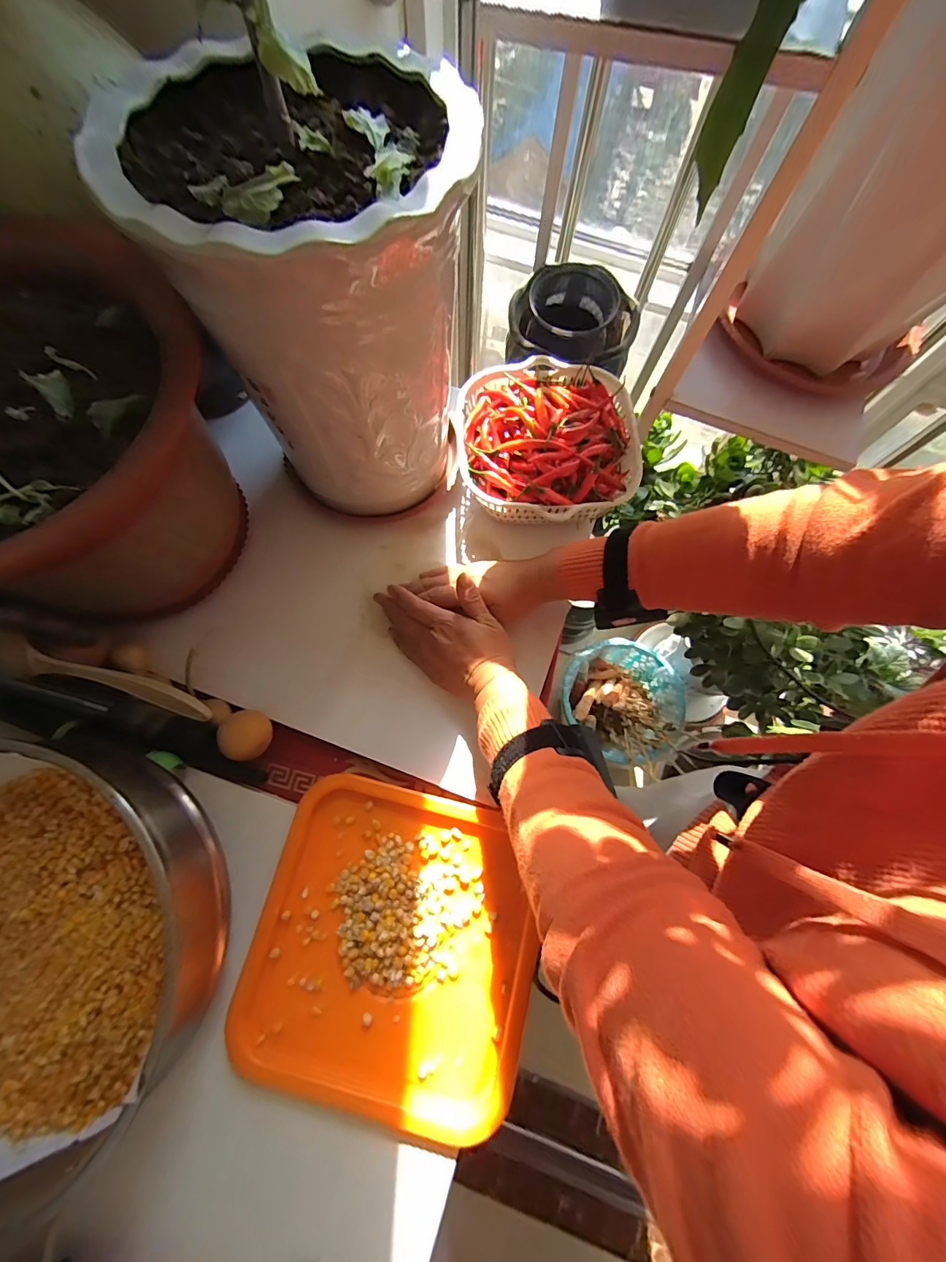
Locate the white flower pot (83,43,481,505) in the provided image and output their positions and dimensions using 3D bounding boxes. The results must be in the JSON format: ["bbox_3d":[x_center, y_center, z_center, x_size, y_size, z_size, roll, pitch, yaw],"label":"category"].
[{"bbox_3d":[-0.121,-0.264,0.403,0.217,0.290,0.220,9,73,1],"label":"white flower pot"}]

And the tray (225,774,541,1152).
[{"bbox_3d":[-0.066,0.270,0.389,0.238,0.021,0.238,14,73,2],"label":"tray"}]

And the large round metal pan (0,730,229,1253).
[{"bbox_3d":[-0.358,0.248,0.328,0.285,0.110,0.300,1,73,-2],"label":"large round metal pan"}]

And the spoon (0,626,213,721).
[{"bbox_3d":[-0.351,0.044,0.410,0.204,0.025,0.034,23,73,-16],"label":"spoon"}]

